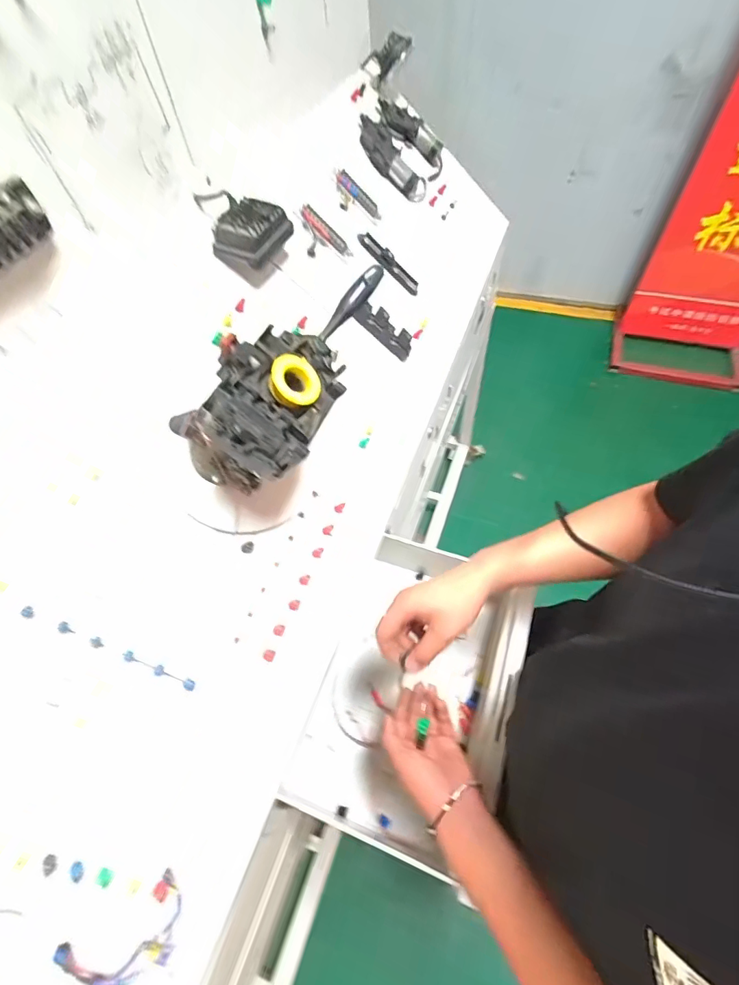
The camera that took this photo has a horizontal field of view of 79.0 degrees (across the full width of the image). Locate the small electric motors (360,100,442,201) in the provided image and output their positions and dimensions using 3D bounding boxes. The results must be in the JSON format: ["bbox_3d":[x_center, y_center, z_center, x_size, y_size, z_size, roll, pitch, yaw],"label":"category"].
[{"bbox_3d":[0.075,-0.746,0.962,0.176,0.031,0.226,37,58,-23],"label":"small electric motors"}]

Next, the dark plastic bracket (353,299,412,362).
[{"bbox_3d":[0.029,-0.278,0.763,0.120,0.045,0.024,36,57,-25],"label":"dark plastic bracket"}]

